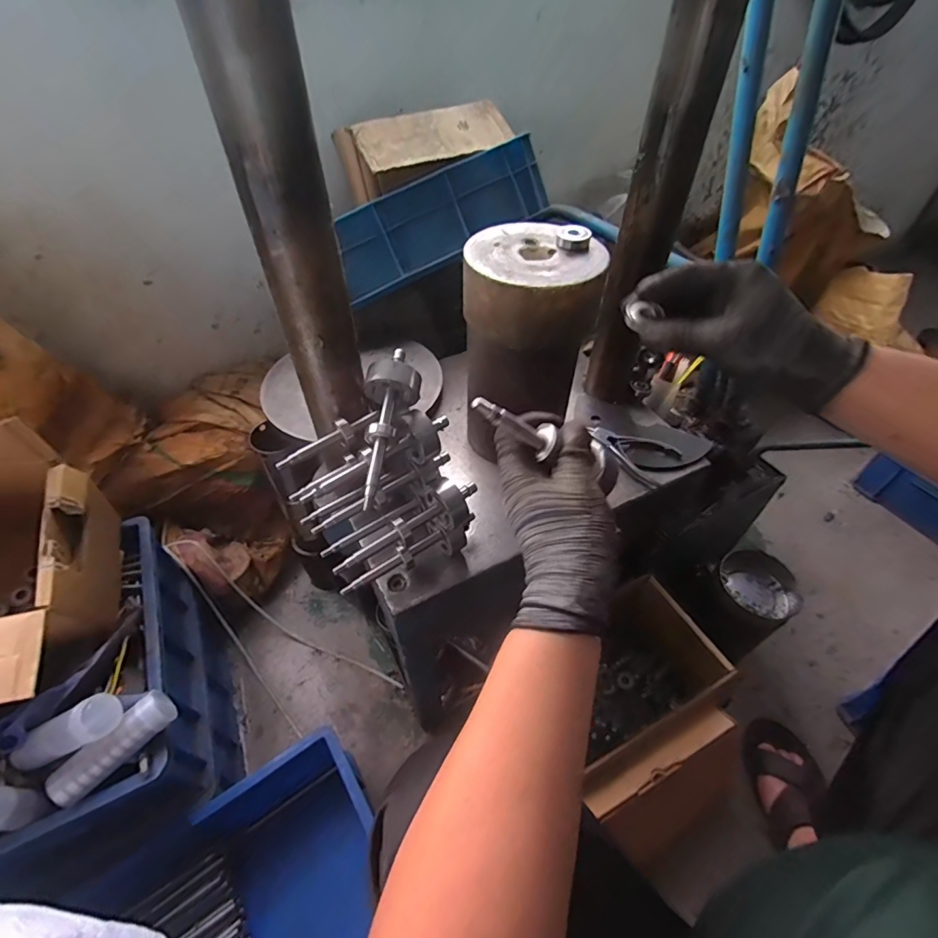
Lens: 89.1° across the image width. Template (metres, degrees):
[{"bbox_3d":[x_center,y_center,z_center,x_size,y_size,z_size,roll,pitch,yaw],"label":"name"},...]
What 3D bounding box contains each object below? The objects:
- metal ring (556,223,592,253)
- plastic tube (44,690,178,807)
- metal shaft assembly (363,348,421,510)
[{"bbox_3d":[0.108,-0.240,0.494,0.034,0.017,0.034,0,48,0],"label":"metal ring"},{"bbox_3d":[-0.396,0.307,0.529,0.129,0.039,0.040,-36,57,-28],"label":"plastic tube"},{"bbox_3d":[-0.080,-0.042,0.438,0.048,0.039,0.154,8,73,7],"label":"metal shaft assembly"}]

